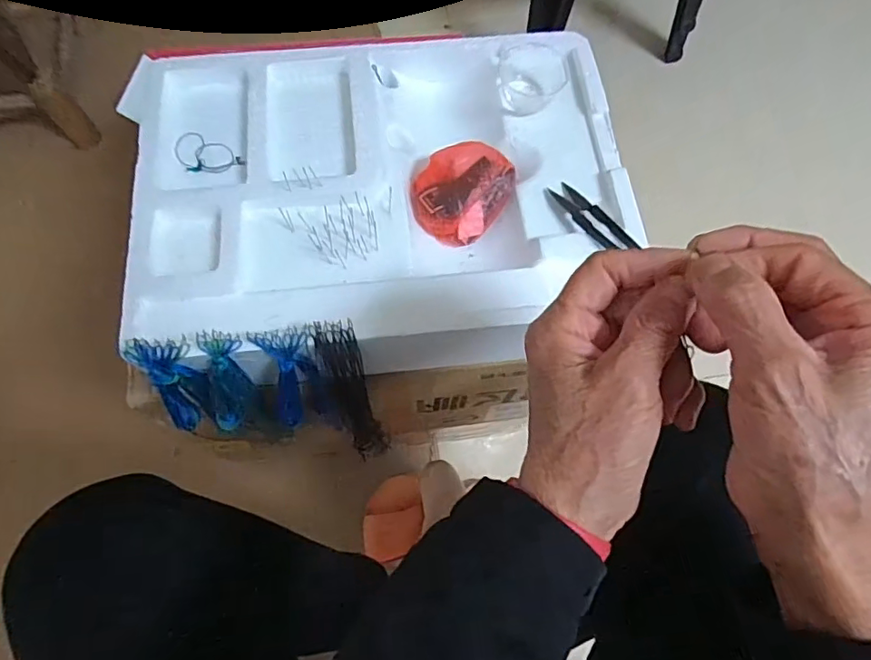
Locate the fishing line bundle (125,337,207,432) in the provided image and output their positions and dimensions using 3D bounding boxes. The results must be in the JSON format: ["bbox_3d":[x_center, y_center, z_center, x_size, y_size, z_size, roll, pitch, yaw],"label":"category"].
[{"bbox_3d":[-0.195,0.043,0.421,0.041,0.099,0.015,0,45,-2],"label":"fishing line bundle"}]

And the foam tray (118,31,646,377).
[{"bbox_3d":[-0.046,-0.112,0.465,0.393,0.048,0.307,-5,68,-4],"label":"foam tray"}]

